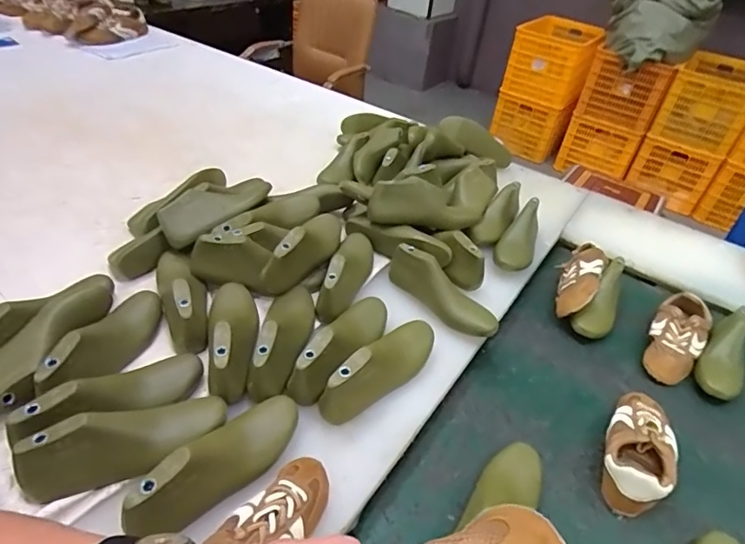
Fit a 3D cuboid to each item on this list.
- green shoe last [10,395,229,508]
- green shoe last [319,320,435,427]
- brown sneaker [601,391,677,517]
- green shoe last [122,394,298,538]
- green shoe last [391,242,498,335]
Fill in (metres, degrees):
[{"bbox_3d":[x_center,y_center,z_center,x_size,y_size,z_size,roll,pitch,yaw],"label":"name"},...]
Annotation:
[{"bbox_3d":[-0.291,0.196,0.584,0.223,0.071,0.073,-13,44,-22],"label":"green shoe last"},{"bbox_3d":[0.019,0.127,0.717,0.072,0.069,0.228,31,46,26],"label":"green shoe last"},{"bbox_3d":[0.397,0.256,0.728,0.091,0.069,0.225,27,44,22],"label":"brown sneaker"},{"bbox_3d":[-0.170,0.218,0.577,0.072,0.070,0.224,30,45,25],"label":"green shoe last"},{"bbox_3d":[0.114,0.032,0.846,0.224,0.074,0.062,34,47,29],"label":"green shoe last"}]

